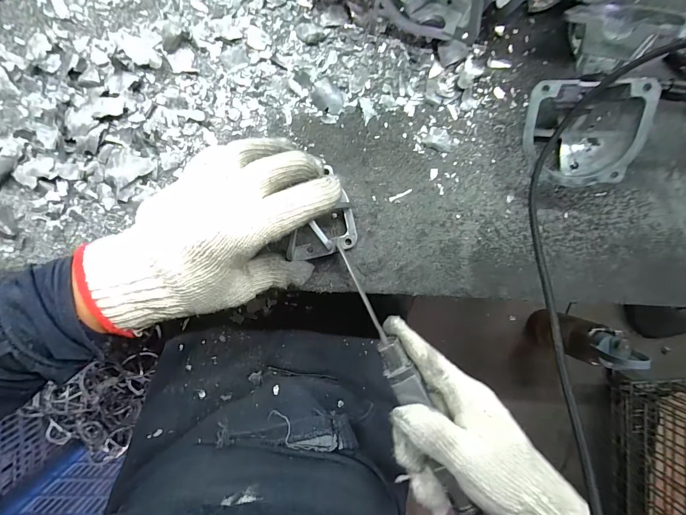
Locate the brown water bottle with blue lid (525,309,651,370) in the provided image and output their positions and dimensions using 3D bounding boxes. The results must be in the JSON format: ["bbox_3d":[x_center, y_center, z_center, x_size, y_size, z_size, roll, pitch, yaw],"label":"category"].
[{"bbox_3d":[0.693,0.240,0.962,0.129,0.318,0.113,18,91,-4],"label":"brown water bottle with blue lid"}]

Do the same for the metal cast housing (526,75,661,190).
[{"bbox_3d":[0.187,-0.099,0.269,0.083,0.062,0.076,0,91,-4],"label":"metal cast housing"}]

